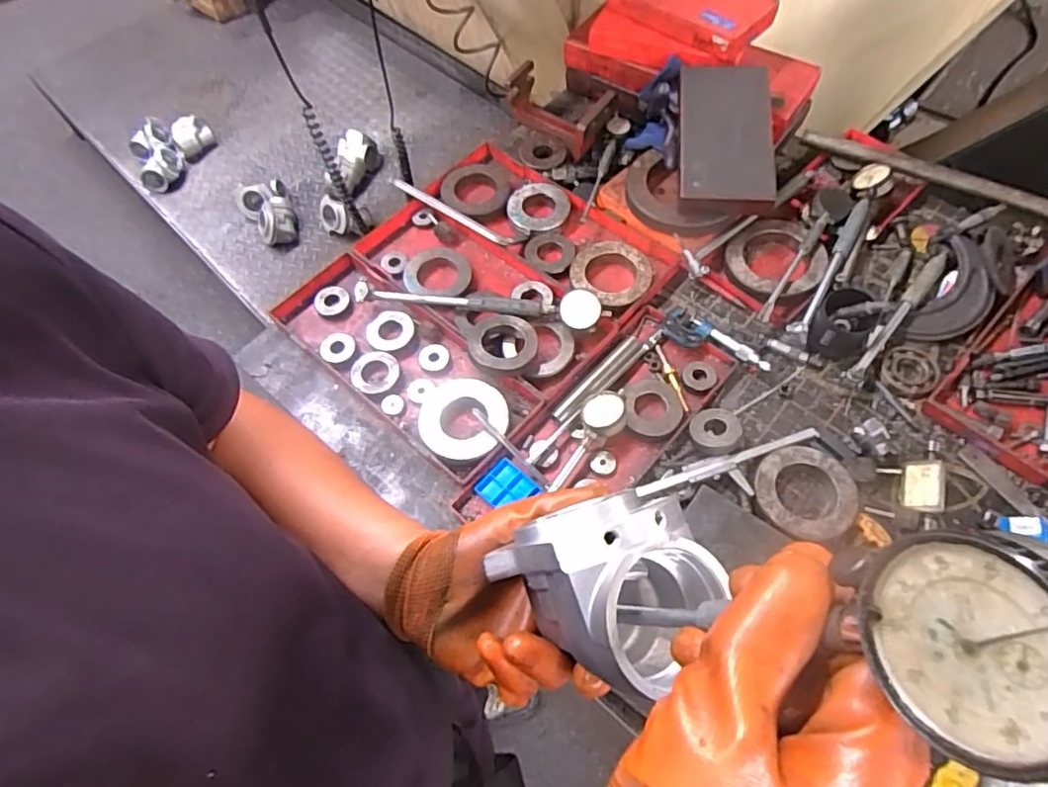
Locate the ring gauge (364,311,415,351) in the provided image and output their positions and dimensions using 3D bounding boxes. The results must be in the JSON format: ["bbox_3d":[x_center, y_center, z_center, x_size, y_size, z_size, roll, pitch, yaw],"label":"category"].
[{"bbox_3d":[-0.184,-0.086,0.856,0.064,0.012,0.060,-2,60,3],"label":"ring gauge"}]

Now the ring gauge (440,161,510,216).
[{"bbox_3d":[-0.077,-0.322,0.975,0.107,0.014,0.097,-5,60,1],"label":"ring gauge"}]

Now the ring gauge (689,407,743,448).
[{"bbox_3d":[0.235,0.041,0.762,0.059,0.010,0.056,-1,53,15],"label":"ring gauge"}]

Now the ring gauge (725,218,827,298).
[{"bbox_3d":[0.361,-0.193,0.886,0.133,0.026,0.125,-2,60,3],"label":"ring gauge"}]

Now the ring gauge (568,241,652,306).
[{"bbox_3d":[0.121,-0.173,0.884,0.116,0.024,0.116,12,61,16],"label":"ring gauge"}]

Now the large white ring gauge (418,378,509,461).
[{"bbox_3d":[-0.077,0.030,0.789,0.109,0.031,0.118,-2,60,3],"label":"large white ring gauge"}]

